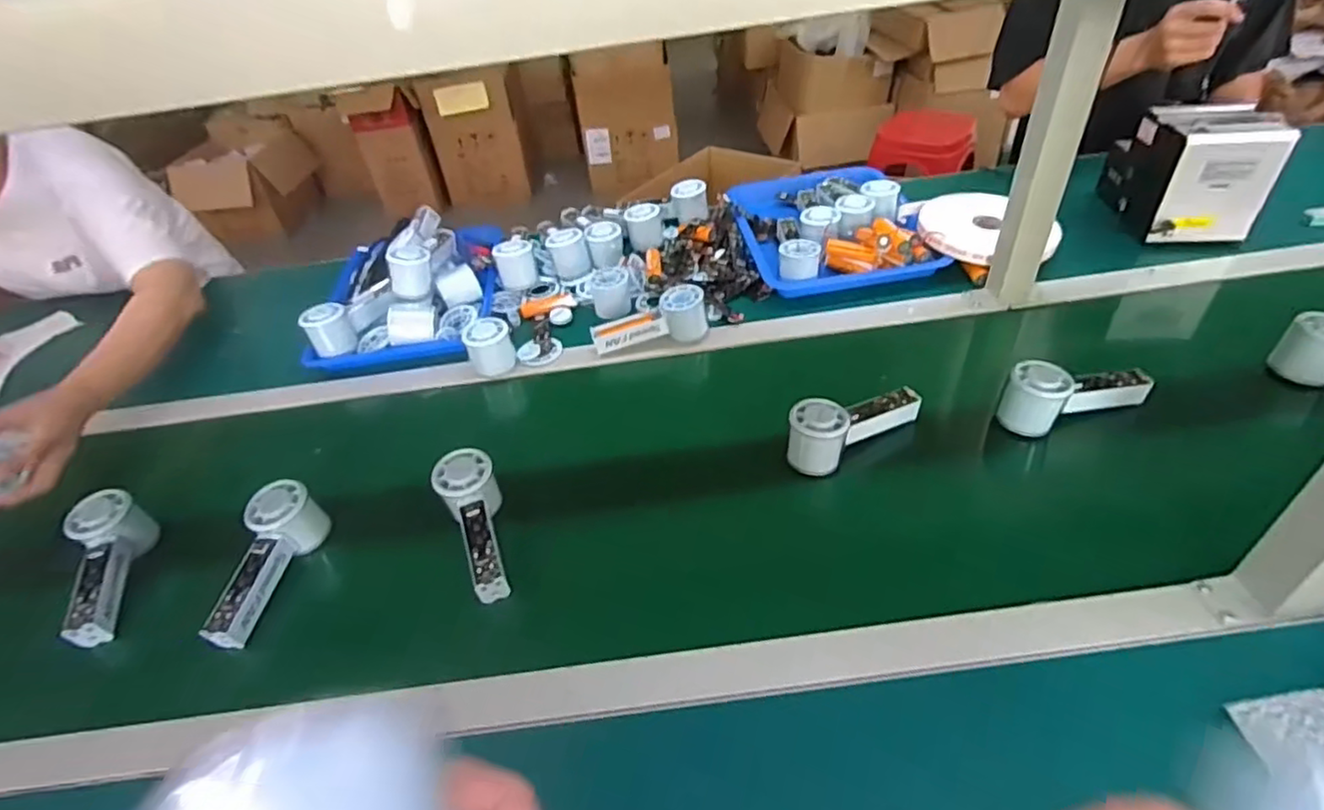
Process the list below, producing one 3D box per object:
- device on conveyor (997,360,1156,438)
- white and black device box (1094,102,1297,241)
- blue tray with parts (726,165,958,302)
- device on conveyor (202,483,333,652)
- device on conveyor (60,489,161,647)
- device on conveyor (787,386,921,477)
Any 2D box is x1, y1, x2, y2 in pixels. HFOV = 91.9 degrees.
[{"bbox_3d":[0.423,-0.011,0.656,0.147,0.058,0.057,-13,41,-7],"label":"device on conveyor"},{"bbox_3d":[0.719,-0.326,0.880,0.122,0.137,0.175,2,42,9],"label":"white and black device box"},{"bbox_3d":[0.243,-0.285,0.975,0.243,0.068,0.328,-8,41,-2],"label":"blue tray with parts"},{"bbox_3d":[-0.374,0.150,0.606,0.047,0.068,0.153,4,57,11],"label":"device on conveyor"},{"bbox_3d":[-0.531,0.159,0.612,0.051,0.071,0.156,-13,58,-7],"label":"device on conveyor"},{"bbox_3d":[0.196,0.023,0.669,0.146,0.080,0.049,-22,44,-17],"label":"device on conveyor"}]

